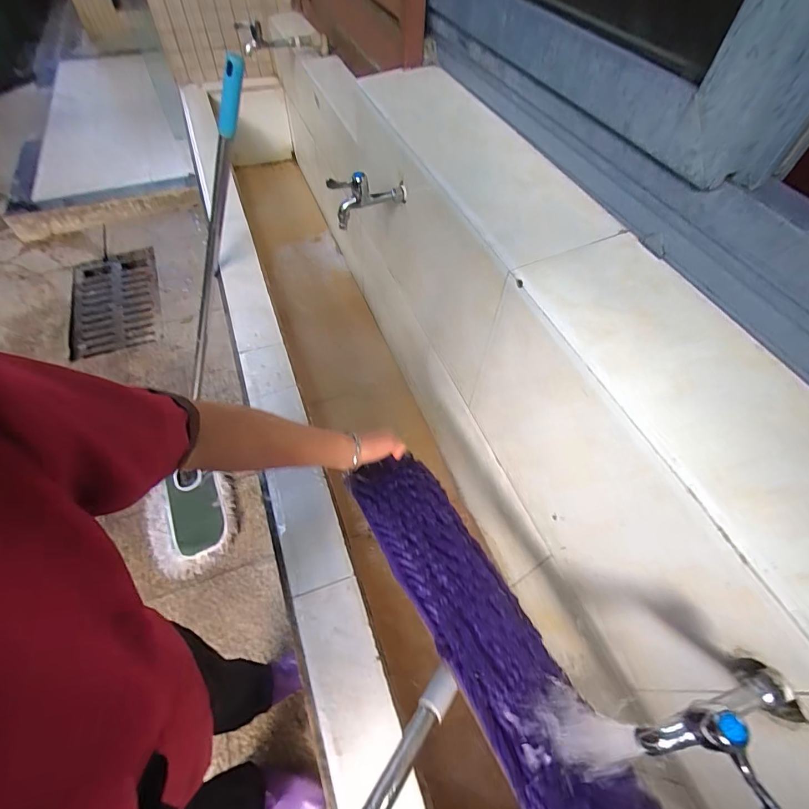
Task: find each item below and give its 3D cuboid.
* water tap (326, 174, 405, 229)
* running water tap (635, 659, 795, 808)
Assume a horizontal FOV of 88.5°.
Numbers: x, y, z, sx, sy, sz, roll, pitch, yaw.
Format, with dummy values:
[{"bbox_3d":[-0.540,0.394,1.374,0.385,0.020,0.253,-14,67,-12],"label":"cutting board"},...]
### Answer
[{"bbox_3d":[-0.065,-0.366,0.725,0.140,0.086,0.051,-21,59,-16],"label":"water tap"},{"bbox_3d":[0.250,0.238,0.301,0.120,0.064,0.066,-26,60,-19],"label":"running water tap"}]

